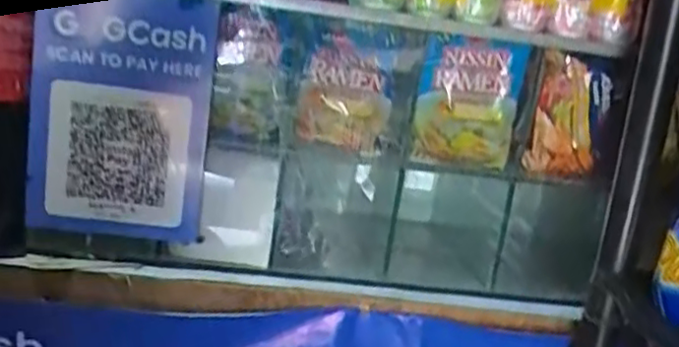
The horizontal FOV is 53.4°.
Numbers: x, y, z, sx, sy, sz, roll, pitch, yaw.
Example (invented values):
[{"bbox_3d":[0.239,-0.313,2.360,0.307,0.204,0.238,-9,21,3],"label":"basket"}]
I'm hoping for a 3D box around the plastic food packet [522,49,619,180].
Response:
[{"bbox_3d":[0.215,-0.050,0.609,0.092,0.110,0.022,4,19,-11],"label":"plastic food packet"}]

